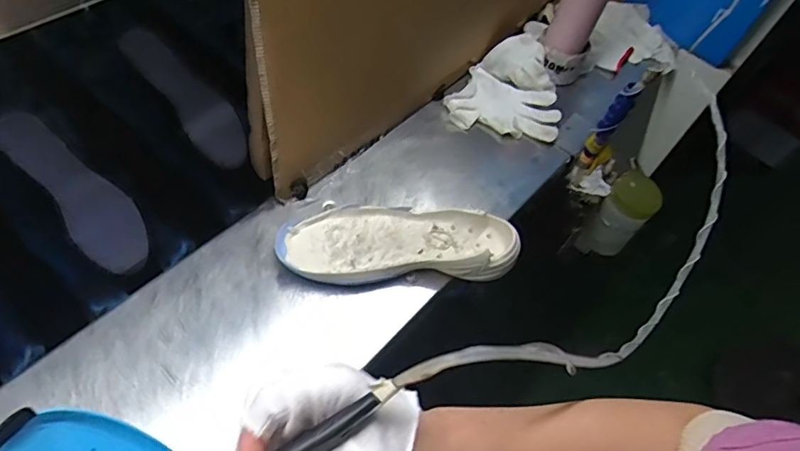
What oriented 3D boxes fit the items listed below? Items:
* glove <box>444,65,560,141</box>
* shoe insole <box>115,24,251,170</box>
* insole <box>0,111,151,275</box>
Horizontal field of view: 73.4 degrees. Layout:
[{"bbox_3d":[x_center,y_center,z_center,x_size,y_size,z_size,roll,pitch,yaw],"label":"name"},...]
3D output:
[{"bbox_3d":[0.161,-0.193,0.831,0.175,0.038,0.122,11,55,-2],"label":"glove"},{"bbox_3d":[-0.295,-0.181,0.745,0.230,0.023,0.064,50,59,-2],"label":"shoe insole"},{"bbox_3d":[-0.382,-0.041,0.634,0.221,0.020,0.070,51,58,-8],"label":"insole"}]

